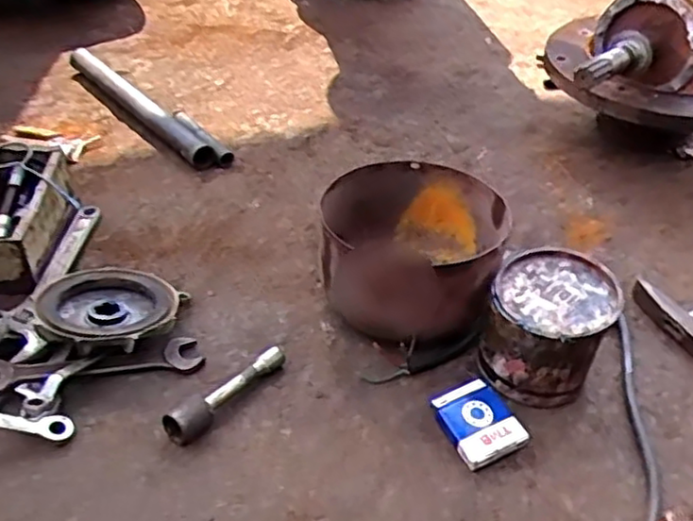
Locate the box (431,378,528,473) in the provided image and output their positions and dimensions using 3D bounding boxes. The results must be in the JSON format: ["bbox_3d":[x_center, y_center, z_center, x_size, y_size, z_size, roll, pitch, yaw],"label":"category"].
[{"bbox_3d":[0.130,0.160,0.688,0.072,0.024,0.079,-17,45,-21],"label":"box"}]

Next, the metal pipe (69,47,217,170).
[{"bbox_3d":[-0.359,-0.280,1.206,0.057,0.039,0.504,-28,50,-31],"label":"metal pipe"}]

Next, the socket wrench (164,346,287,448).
[{"bbox_3d":[-0.116,0.124,0.699,0.031,0.038,0.152,29,47,26],"label":"socket wrench"}]

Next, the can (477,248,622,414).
[{"bbox_3d":[0.207,0.070,0.733,0.120,0.104,0.132,2,41,-2],"label":"can"}]

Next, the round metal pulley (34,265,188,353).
[{"bbox_3d":[-0.260,0.049,0.778,0.141,0.024,0.165,7,25,-5],"label":"round metal pulley"}]

